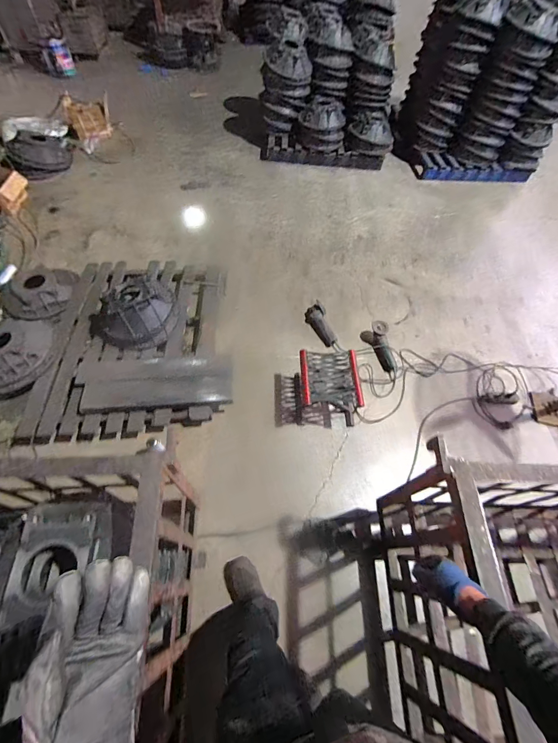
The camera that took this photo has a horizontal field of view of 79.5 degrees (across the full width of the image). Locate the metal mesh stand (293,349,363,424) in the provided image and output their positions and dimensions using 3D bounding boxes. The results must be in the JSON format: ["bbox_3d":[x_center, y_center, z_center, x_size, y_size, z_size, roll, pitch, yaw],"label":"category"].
[{"bbox_3d":[0.237,0.077,1.647,0.300,0.195,0.303,0,59,-4],"label":"metal mesh stand"}]

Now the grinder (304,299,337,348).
[{"bbox_3d":[0.248,-0.273,1.944,0.108,0.113,0.299,-22,65,-13],"label":"grinder"}]

